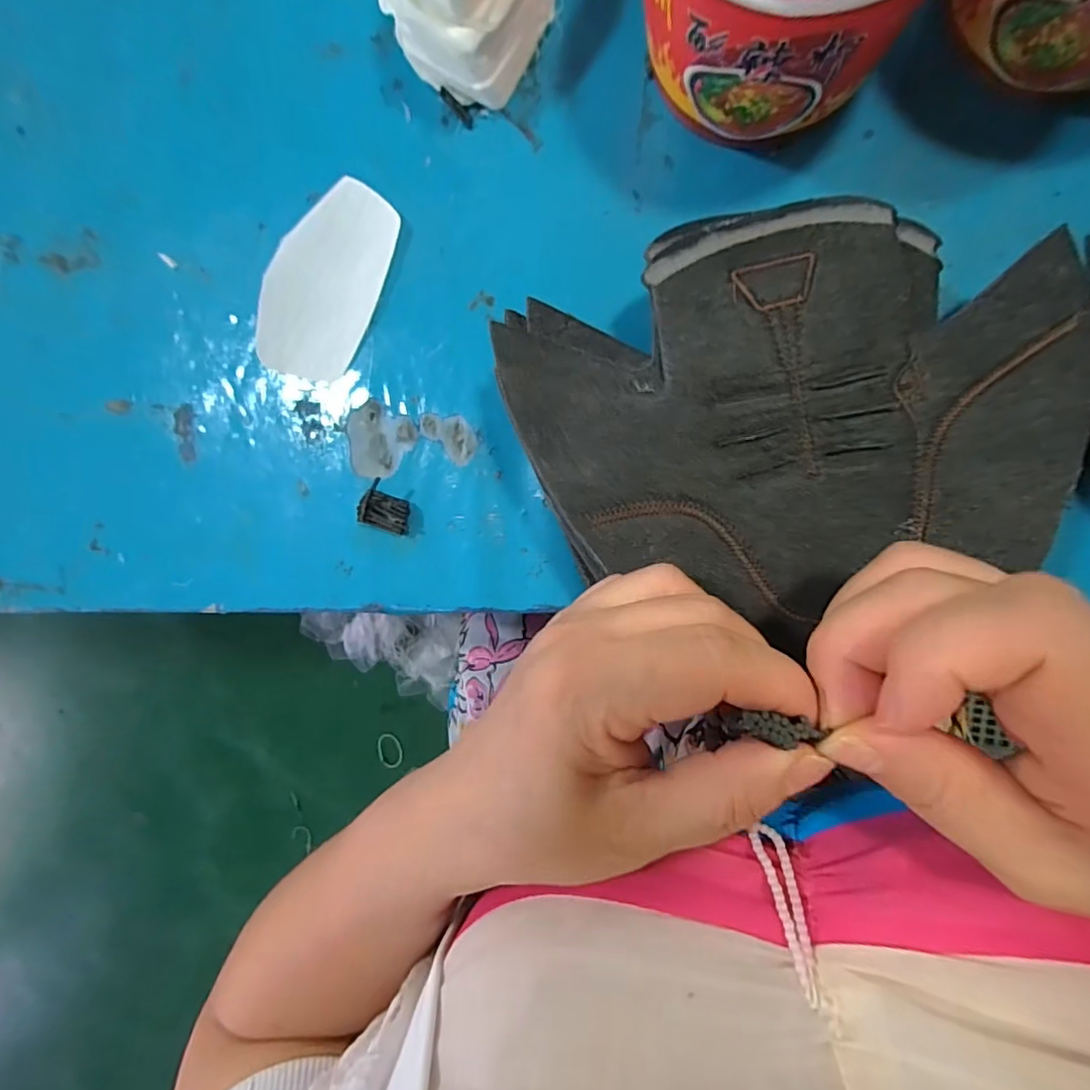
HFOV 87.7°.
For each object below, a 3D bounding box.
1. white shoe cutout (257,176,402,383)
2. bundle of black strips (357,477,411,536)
[{"bbox_3d":[-0.104,-0.125,0.271,0.052,0.004,0.092,22,97,0],"label":"white shoe cutout"},{"bbox_3d":[-0.075,-0.018,0.268,0.023,0.014,0.021,18,94,5],"label":"bundle of black strips"}]

